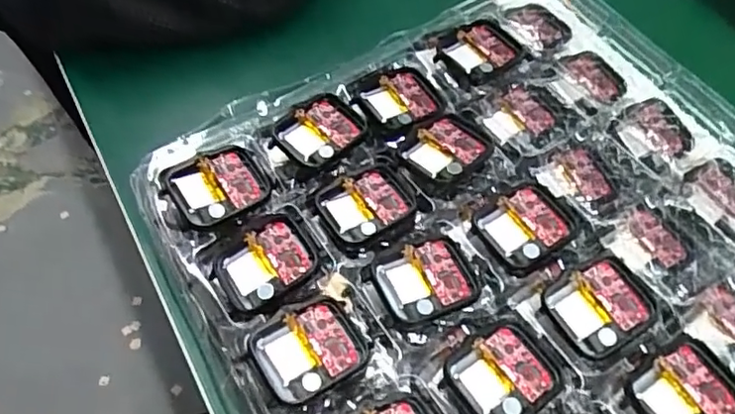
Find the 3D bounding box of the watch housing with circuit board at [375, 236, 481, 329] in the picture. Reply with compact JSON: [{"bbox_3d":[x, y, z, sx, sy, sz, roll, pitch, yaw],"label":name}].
[{"bbox_3d":[0.027,0.033,0.263,0.043,0.009,0.036,-18,60,-12],"label":"watch housing with circuit board"}]

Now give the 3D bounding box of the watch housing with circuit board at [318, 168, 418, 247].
[{"bbox_3d":[-0.001,0.000,0.289,0.040,0.006,0.036,-29,63,-18],"label":"watch housing with circuit board"}]

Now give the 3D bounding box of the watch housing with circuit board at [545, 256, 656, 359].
[{"bbox_3d":[0.103,0.043,0.261,0.044,0.008,0.037,-21,61,-14],"label":"watch housing with circuit board"}]

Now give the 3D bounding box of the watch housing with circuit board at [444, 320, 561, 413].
[{"bbox_3d":[0.057,0.069,0.245,0.044,0.004,0.037,-29,63,-18],"label":"watch housing with circuit board"}]

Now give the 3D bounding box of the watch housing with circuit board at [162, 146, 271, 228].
[{"bbox_3d":[-0.071,-0.011,0.286,0.044,0.007,0.037,-27,62,-17],"label":"watch housing with circuit board"}]

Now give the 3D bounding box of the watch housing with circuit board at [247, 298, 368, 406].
[{"bbox_3d":[-0.024,0.059,0.245,0.044,0.004,0.037,-26,62,-17],"label":"watch housing with circuit board"}]

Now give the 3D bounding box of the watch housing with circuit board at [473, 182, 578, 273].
[{"bbox_3d":[0.077,0.009,0.284,0.044,0.008,0.037,-29,63,-18],"label":"watch housing with circuit board"}]

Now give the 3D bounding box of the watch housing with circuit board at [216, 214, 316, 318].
[{"bbox_3d":[-0.045,0.027,0.269,0.043,0.011,0.039,-25,62,-16],"label":"watch housing with circuit board"}]

